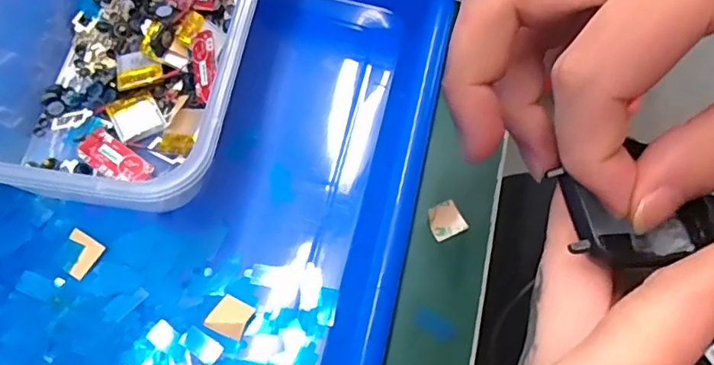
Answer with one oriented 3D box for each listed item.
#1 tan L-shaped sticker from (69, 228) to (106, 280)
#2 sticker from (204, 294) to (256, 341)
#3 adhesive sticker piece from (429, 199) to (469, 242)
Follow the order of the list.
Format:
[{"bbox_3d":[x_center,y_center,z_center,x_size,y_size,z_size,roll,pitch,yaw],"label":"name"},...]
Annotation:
[{"bbox_3d":[-0.108,0.027,0.211,0.014,0.004,0.016,27,67,8],"label":"tan L-shaped sticker"},{"bbox_3d":[-0.048,0.051,0.208,0.015,0.004,0.014,21,68,20],"label":"sticker"},{"bbox_3d":[0.039,0.016,0.237,0.015,0.004,0.015,-23,70,-13],"label":"adhesive sticker piece"}]

